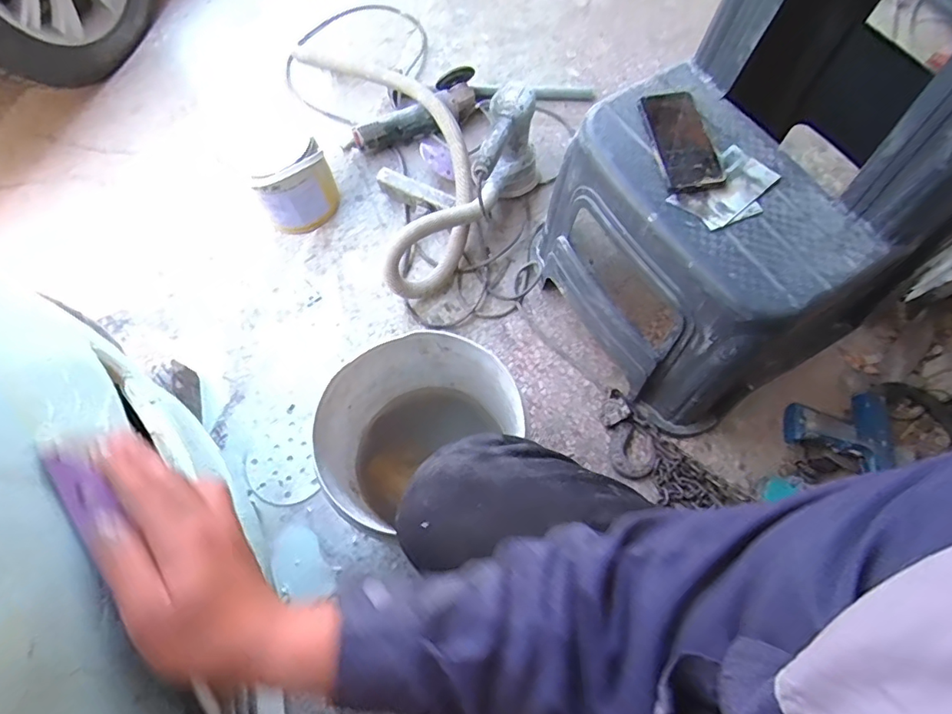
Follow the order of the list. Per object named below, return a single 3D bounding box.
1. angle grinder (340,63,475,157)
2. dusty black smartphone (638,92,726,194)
[{"bbox_3d":[-0.131,-0.507,1.147,0.296,0.096,0.095,-27,68,-9],"label":"angle grinder"},{"bbox_3d":[0.273,-0.290,0.721,0.081,0.017,0.172,-8,66,-2],"label":"dusty black smartphone"}]

